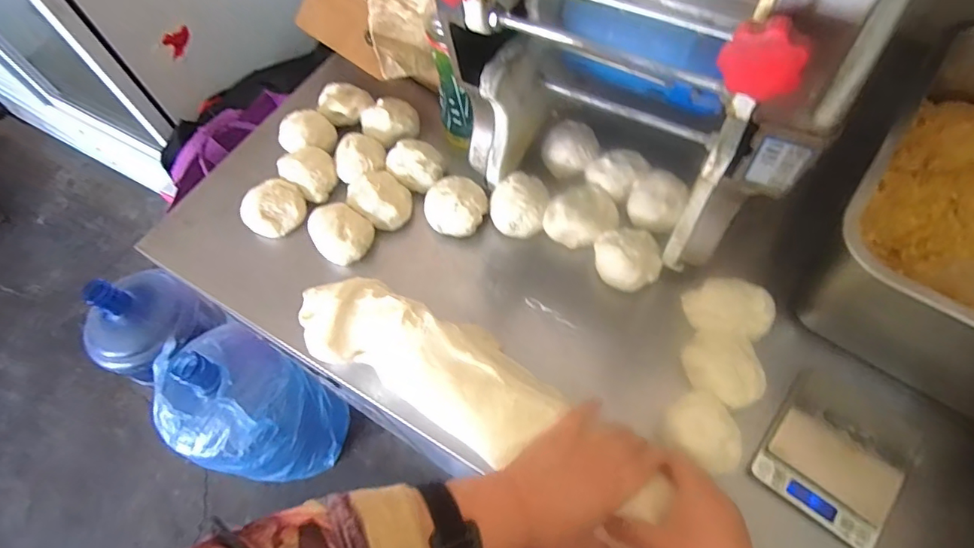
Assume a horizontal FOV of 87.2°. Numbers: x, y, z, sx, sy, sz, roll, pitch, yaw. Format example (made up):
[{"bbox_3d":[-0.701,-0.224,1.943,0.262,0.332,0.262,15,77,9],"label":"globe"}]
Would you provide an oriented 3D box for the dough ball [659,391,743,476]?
[{"bbox_3d":[0.192,0.141,0.459,0.067,0.030,0.060,24,66,16],"label":"dough ball"}]

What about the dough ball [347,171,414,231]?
[{"bbox_3d":[-0.128,-0.090,0.616,0.065,0.042,0.079,-29,64,-11],"label":"dough ball"}]

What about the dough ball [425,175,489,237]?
[{"bbox_3d":[-0.036,-0.079,0.598,0.070,0.042,0.062,7,63,7],"label":"dough ball"}]

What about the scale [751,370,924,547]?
[{"bbox_3d":[0.312,0.159,0.455,0.103,0.016,0.123,34,69,19],"label":"scale"}]

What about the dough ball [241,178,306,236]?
[{"bbox_3d":[-0.258,-0.075,0.627,0.075,0.054,0.066,-29,64,-11],"label":"dough ball"}]

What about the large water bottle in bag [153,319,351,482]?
[{"bbox_3d":[-0.485,0.292,1.081,0.272,0.409,0.238,20,65,14],"label":"large water bottle in bag"}]

